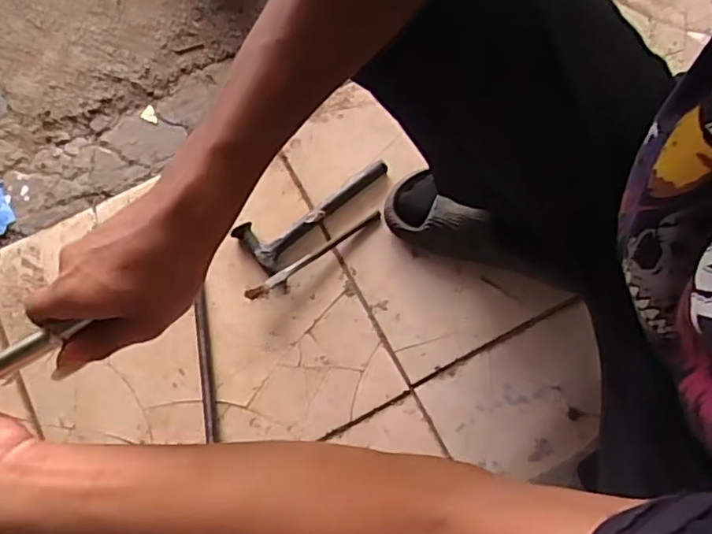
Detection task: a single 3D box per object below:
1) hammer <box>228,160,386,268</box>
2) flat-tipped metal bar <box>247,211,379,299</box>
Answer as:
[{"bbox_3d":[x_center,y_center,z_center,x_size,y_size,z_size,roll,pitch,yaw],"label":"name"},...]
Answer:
[{"bbox_3d":[-0.055,-0.082,0.790,0.205,0.027,0.061,-42,76,-13],"label":"hammer"},{"bbox_3d":[-0.050,-0.013,0.766,0.193,0.020,0.016,-32,69,-14],"label":"flat-tipped metal bar"}]

